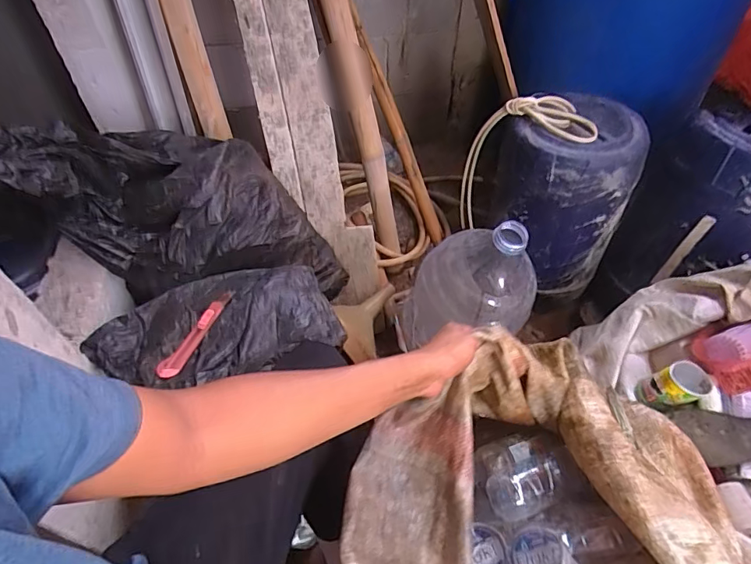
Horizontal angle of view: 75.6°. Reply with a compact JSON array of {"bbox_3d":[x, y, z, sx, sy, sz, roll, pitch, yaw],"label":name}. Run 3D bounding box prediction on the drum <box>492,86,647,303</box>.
[{"bbox_3d":[0.442,-0.195,1.197,0.304,0.431,0.294,26,56,20],"label":"drum"}]

